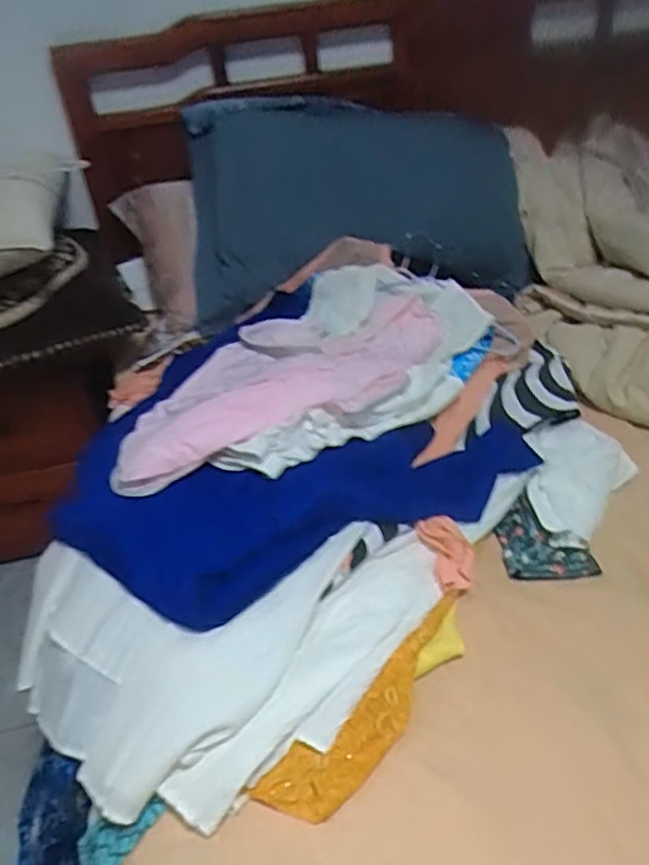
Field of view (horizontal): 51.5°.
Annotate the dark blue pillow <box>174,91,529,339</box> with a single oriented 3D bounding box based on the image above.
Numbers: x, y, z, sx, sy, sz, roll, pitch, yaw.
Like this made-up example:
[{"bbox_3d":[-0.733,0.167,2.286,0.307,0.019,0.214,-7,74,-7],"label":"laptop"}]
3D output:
[{"bbox_3d":[0.072,-0.430,1.296,0.650,0.397,0.140,-6,6,-8],"label":"dark blue pillow"}]

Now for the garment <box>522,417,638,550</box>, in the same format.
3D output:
[{"bbox_3d":[0.368,0.070,1.024,0.147,0.049,0.221,26,49,33],"label":"garment"}]

